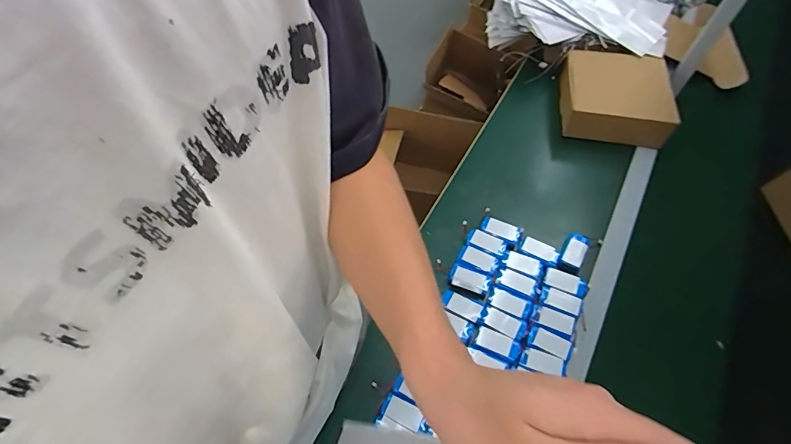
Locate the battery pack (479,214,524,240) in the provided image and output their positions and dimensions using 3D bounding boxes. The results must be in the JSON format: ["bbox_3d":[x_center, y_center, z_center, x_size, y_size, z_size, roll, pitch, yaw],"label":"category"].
[{"bbox_3d":[0.188,0.010,0.791,0.071,0.004,0.034,23,60,12],"label":"battery pack"}]

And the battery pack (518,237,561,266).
[{"bbox_3d":[0.249,0.050,0.767,0.066,0.004,0.033,30,62,15],"label":"battery pack"}]

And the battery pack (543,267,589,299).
[{"bbox_3d":[0.279,0.099,0.732,0.068,0.006,0.038,23,60,12],"label":"battery pack"}]

